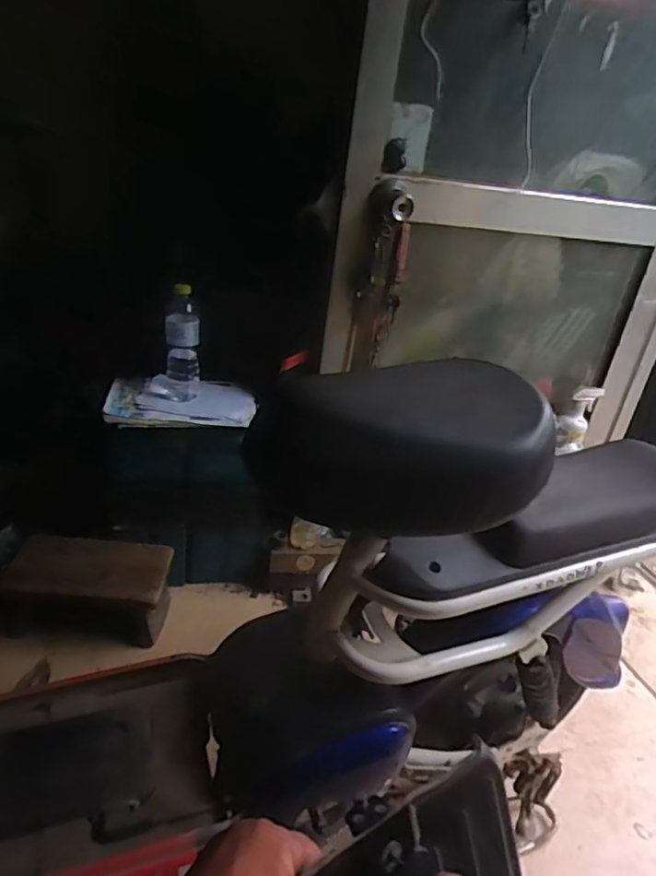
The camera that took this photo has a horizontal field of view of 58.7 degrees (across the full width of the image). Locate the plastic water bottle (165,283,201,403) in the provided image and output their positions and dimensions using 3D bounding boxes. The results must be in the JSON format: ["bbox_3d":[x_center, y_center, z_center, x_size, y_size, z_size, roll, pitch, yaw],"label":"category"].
[{"bbox_3d":[-0.292,-0.186,1.174,0.067,0.214,0.060,1,29,-13],"label":"plastic water bottle"}]

